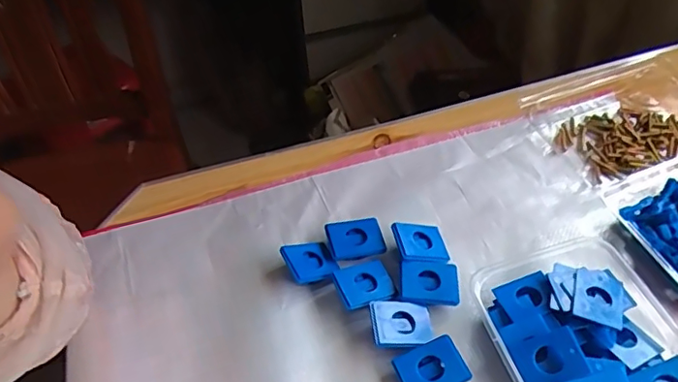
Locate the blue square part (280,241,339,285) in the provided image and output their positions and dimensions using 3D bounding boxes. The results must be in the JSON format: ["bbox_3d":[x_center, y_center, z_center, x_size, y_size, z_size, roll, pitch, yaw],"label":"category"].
[{"bbox_3d":[-0.022,0.055,0.419,0.039,0.008,0.035,-6,42,-29],"label":"blue square part"}]

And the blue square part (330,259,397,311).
[{"bbox_3d":[0.019,0.068,0.405,0.042,0.007,0.035,-19,51,-13],"label":"blue square part"}]

